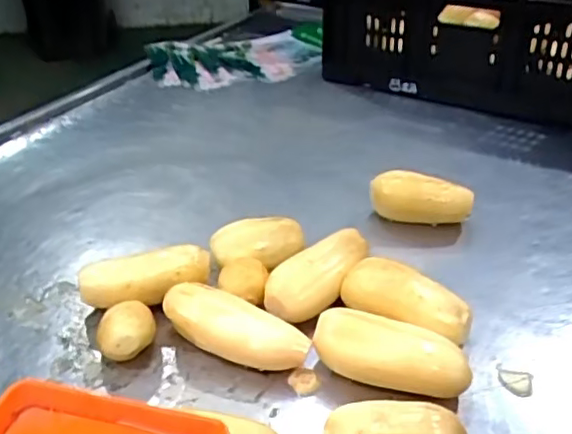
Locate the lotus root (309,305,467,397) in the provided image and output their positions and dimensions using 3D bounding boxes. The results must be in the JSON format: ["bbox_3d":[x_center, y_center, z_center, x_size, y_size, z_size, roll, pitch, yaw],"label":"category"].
[{"bbox_3d":[0.110,0.151,0.645,0.161,0.061,0.079,13,36,20],"label":"lotus root"}]

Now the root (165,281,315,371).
[{"bbox_3d":[-0.054,0.124,0.678,0.168,0.063,0.069,9,35,14],"label":"root"}]

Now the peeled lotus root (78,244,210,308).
[{"bbox_3d":[-0.168,0.082,0.742,0.156,0.067,0.061,-12,36,-16],"label":"peeled lotus root"}]

